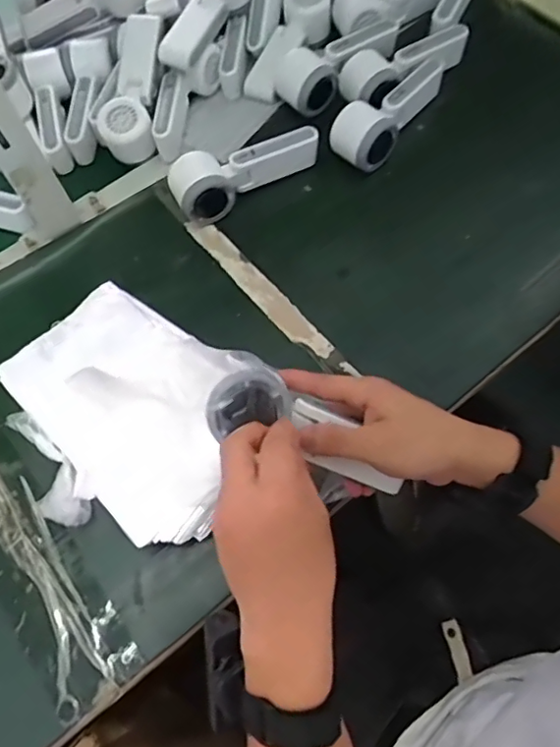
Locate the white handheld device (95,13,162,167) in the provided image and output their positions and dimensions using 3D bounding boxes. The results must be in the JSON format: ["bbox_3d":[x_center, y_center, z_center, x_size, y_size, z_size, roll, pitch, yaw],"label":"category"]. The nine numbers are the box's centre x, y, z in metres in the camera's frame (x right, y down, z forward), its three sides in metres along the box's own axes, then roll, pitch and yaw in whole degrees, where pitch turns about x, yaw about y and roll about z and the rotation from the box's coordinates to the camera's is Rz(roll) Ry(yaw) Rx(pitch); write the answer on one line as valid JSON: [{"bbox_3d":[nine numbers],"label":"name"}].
[{"bbox_3d":[-0.165,-0.329,0.646,0.061,0.046,0.160,6,82,3],"label":"white handheld device"}]

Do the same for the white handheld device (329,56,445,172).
[{"bbox_3d":[0.119,-0.282,0.608,0.138,0.051,0.064,-39,72,-15],"label":"white handheld device"}]

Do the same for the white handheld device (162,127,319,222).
[{"bbox_3d":[-0.037,-0.218,0.616,0.162,0.051,0.060,-23,68,-9],"label":"white handheld device"}]

